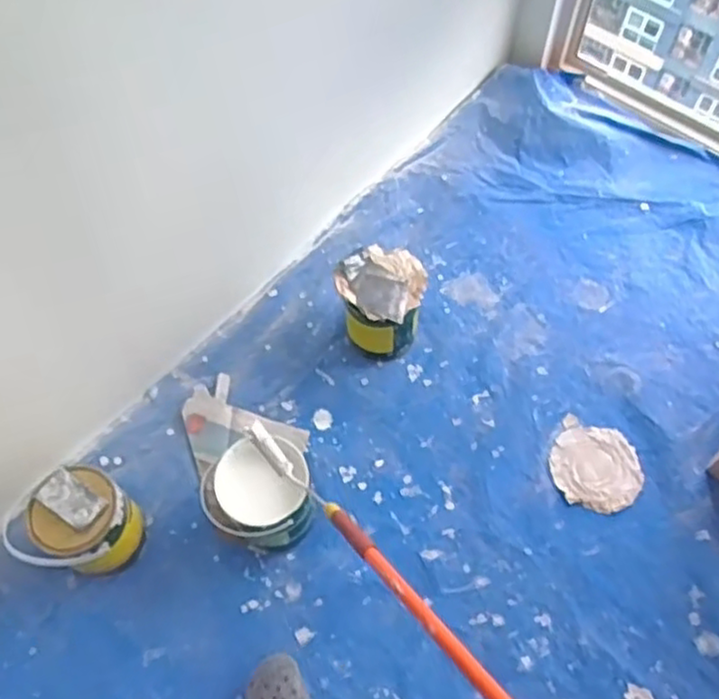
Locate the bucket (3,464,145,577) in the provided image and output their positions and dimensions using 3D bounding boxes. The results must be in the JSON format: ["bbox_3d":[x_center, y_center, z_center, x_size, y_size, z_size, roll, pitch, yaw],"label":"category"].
[{"bbox_3d":[-0.509,0.324,1.316,0.197,0.185,0.180,-1,62,1],"label":"bucket"}]

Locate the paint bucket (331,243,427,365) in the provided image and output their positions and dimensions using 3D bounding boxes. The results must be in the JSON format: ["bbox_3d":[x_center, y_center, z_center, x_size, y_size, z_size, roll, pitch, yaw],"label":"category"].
[{"bbox_3d":[0.047,-0.093,1.517,0.174,0.212,0.160,-1,63,1],"label":"paint bucket"}]

